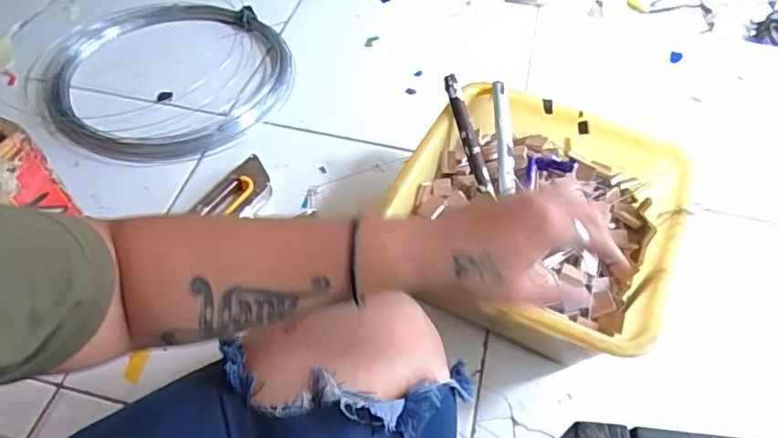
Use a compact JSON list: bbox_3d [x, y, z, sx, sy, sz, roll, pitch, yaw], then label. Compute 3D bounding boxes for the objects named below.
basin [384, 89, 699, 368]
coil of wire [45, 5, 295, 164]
[{"bbox_3d":[0.148,0.009,0.601,0.265,0.126,0.269,25,57,16],"label":"basin"},{"bbox_3d":[-0.314,-0.218,0.810,0.325,0.035,0.334,1,54,-1],"label":"coil of wire"}]

